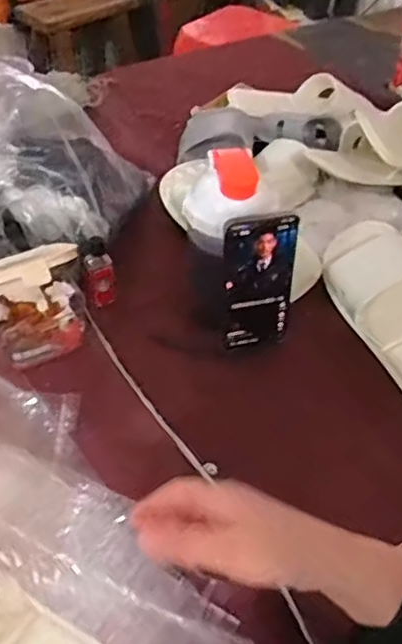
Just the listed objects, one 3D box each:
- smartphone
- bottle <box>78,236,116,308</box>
[{"bbox_3d":[0.059,-0.039,0.665,0.078,0.160,0.016,-11,41,-9],"label":"smartphone"},{"bbox_3d":[-0.115,-0.058,0.732,0.027,0.081,0.022,-28,32,-29],"label":"bottle"}]

